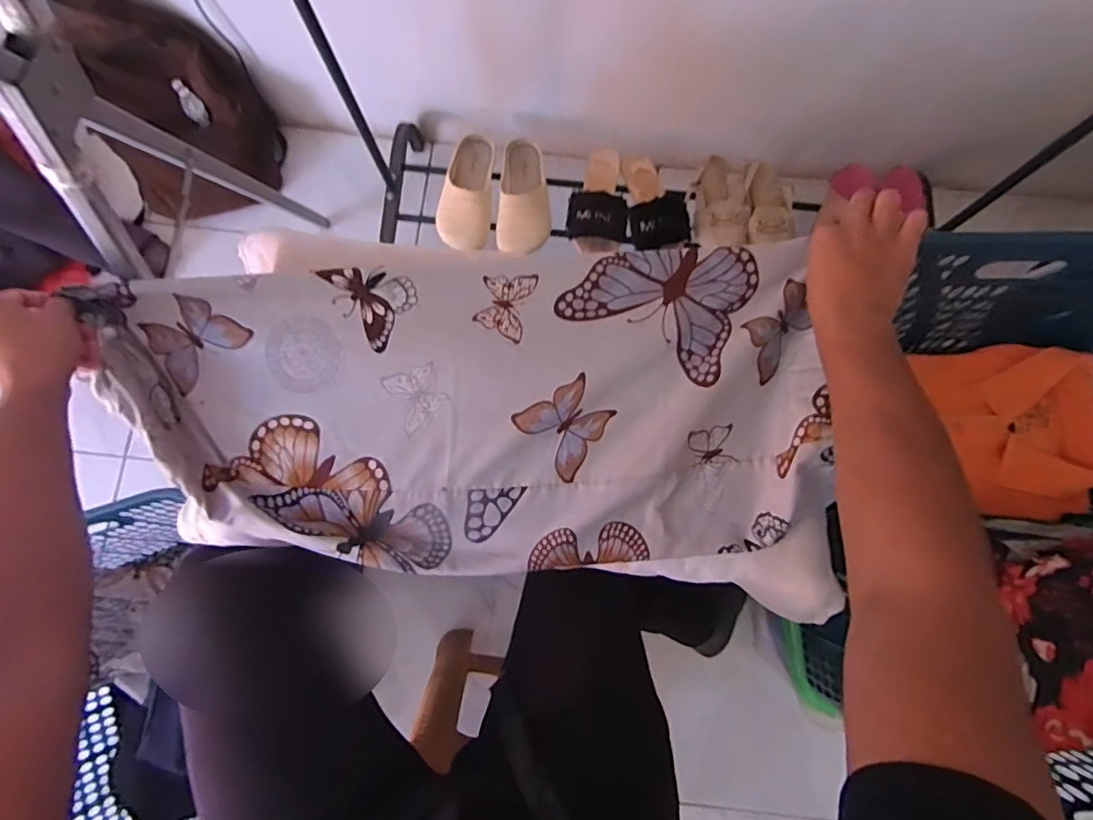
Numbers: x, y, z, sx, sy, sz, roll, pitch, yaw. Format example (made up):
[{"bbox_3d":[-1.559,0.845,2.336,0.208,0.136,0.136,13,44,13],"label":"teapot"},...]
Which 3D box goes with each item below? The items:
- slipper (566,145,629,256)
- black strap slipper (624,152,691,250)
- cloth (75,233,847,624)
[{"bbox_3d":[0.101,-0.409,1.073,0.109,0.043,0.231,7,67,1],"label":"slipper"},{"bbox_3d":[0.209,-0.402,1.067,0.125,0.056,0.205,-7,58,-1],"label":"black strap slipper"},{"bbox_3d":[-0.066,-0.004,0.585,0.719,0.091,0.341,5,80,0],"label":"cloth"}]

